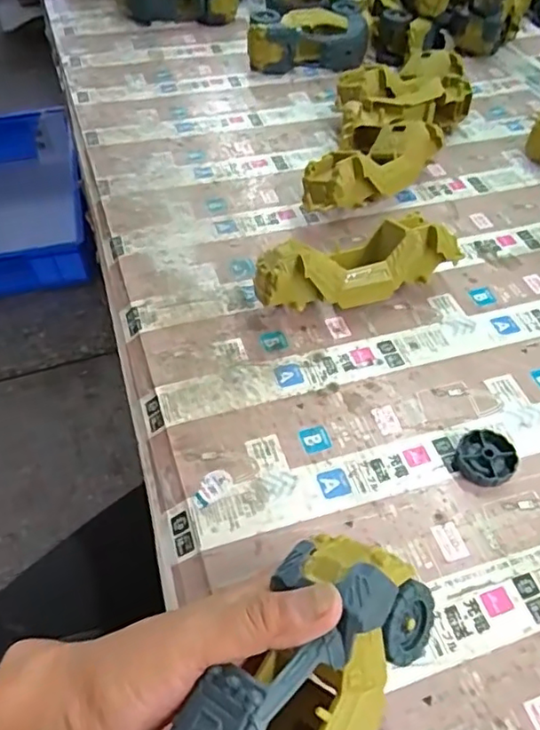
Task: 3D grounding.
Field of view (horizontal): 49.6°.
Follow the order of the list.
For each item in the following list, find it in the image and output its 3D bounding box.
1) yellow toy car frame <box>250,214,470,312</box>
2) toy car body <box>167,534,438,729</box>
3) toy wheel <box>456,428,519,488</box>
[{"bbox_3d":[0.072,-0.077,0.476,0.168,0.061,0.059,-19,54,-16],"label":"yellow toy car frame"},{"bbox_3d":[0.004,0.154,0.251,0.071,0.066,0.166,32,60,22],"label":"toy car body"},{"bbox_3d":[0.146,0.063,0.395,0.038,0.012,0.038,1,51,-1],"label":"toy wheel"}]

